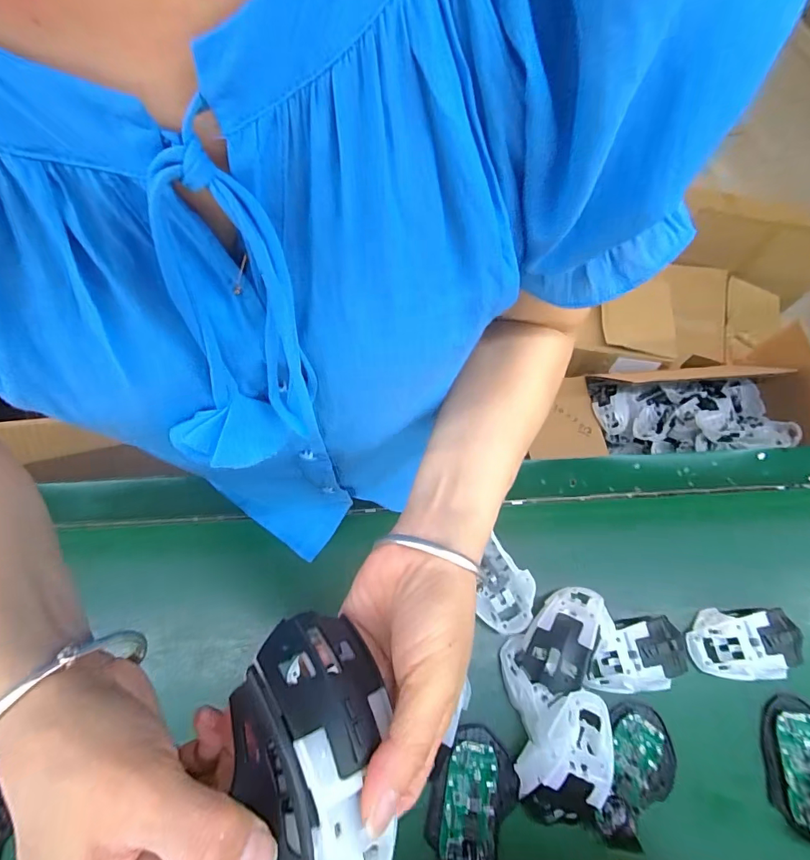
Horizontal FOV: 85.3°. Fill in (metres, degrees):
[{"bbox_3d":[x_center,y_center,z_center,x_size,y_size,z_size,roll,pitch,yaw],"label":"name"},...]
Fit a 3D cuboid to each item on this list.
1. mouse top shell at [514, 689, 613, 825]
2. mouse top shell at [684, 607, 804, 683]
[{"bbox_3d":[0.144,0.291,0.394,0.063,0.045,0.107,24,66,9],"label":"mouse top shell"},{"bbox_3d":[0.349,0.216,0.445,0.114,0.033,0.066,1,64,-2],"label":"mouse top shell"}]

